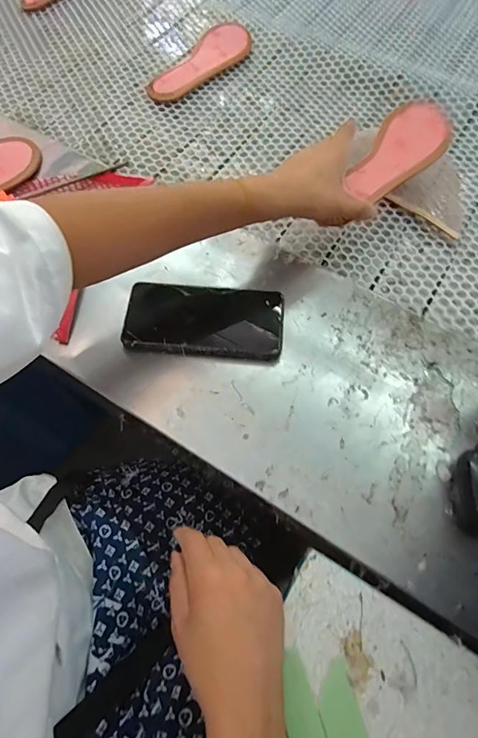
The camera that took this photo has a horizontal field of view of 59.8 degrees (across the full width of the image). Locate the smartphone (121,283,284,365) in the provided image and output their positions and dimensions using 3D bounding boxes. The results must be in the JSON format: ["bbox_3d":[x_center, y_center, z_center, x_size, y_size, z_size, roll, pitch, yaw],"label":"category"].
[{"bbox_3d":[-0.036,-0.052,0.437,0.162,0.011,0.083,4,67,2],"label":"smartphone"}]

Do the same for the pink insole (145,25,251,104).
[{"bbox_3d":[-0.059,-0.483,0.658,0.072,0.020,0.218,37,72,15],"label":"pink insole"}]

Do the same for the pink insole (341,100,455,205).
[{"bbox_3d":[0.188,-0.252,0.479,0.075,0.010,0.166,38,77,13],"label":"pink insole"}]

